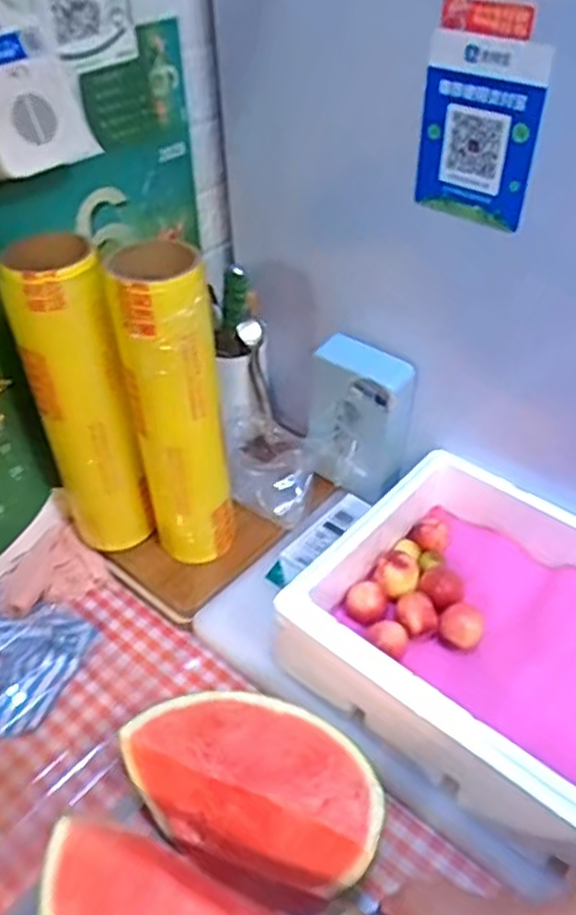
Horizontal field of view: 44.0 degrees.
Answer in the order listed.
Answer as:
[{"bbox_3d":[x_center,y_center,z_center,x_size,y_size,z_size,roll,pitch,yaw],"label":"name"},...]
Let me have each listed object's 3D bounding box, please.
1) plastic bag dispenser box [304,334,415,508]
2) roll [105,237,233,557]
[{"bbox_3d":[0.084,-0.042,0.848,0.122,0.177,0.069,19,47,21],"label":"plastic bag dispenser box"},{"bbox_3d":[-0.114,-0.041,0.739,0.087,0.340,0.080,-1,43,1],"label":"roll"}]

